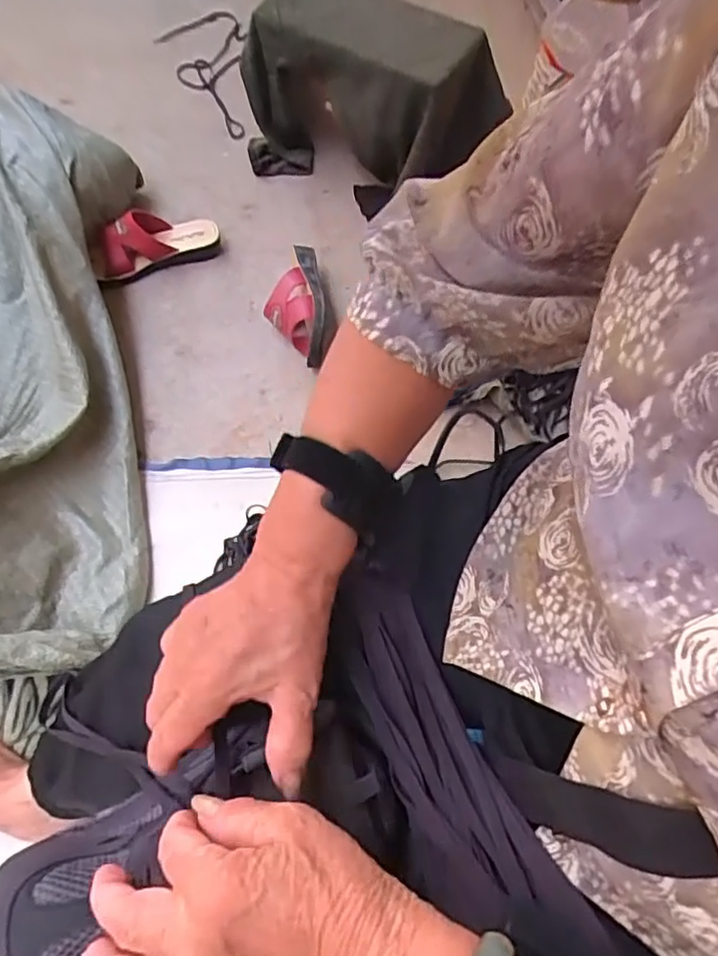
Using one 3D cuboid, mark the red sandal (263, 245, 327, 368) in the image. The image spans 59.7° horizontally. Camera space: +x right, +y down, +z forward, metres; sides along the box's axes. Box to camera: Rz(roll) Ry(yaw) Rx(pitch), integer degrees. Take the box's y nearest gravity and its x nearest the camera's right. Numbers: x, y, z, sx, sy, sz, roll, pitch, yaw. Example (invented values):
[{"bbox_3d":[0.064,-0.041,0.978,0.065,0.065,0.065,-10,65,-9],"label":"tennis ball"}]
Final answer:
[{"bbox_3d":[-0.106,-0.292,1.013,0.094,0.093,0.236,-6,62,-5],"label":"red sandal"}]

